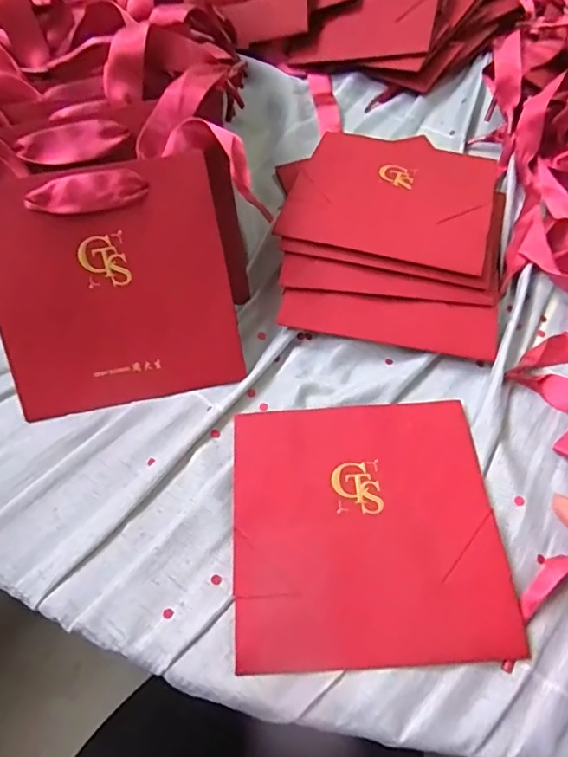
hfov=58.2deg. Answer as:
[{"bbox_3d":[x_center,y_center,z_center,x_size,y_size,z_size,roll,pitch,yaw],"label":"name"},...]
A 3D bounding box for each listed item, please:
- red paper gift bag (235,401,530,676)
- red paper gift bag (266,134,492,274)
[{"bbox_3d":[0.043,0.077,0.278,0.137,0.011,0.138,-3,59,0],"label":"red paper gift bag"},{"bbox_3d":[0.080,-0.139,0.378,0.139,0.010,0.149,13,56,11],"label":"red paper gift bag"}]

